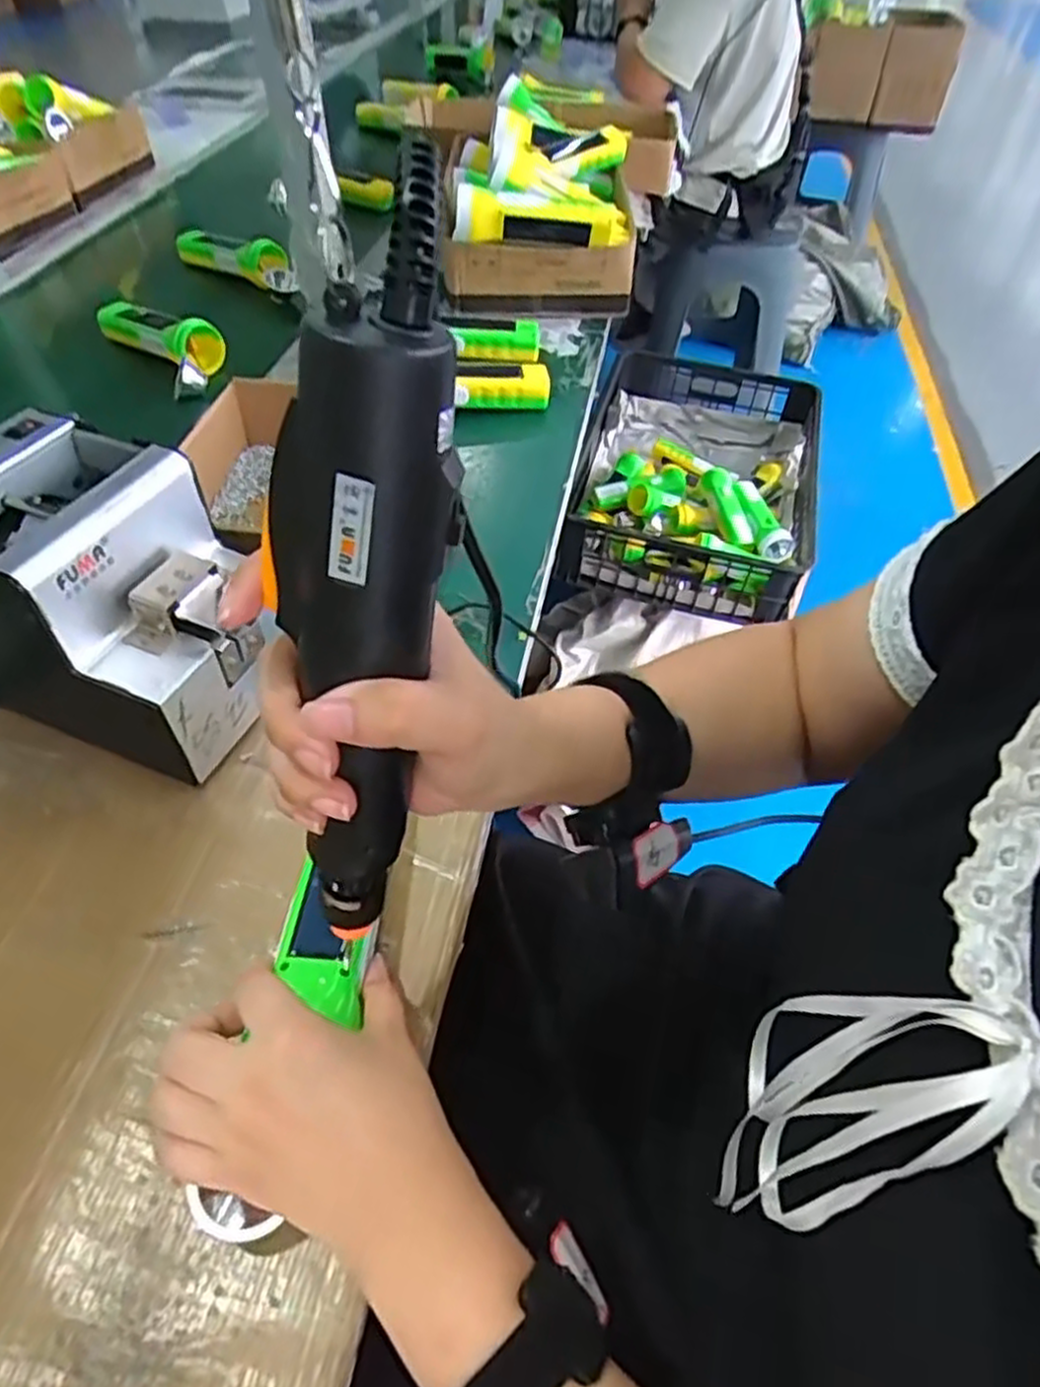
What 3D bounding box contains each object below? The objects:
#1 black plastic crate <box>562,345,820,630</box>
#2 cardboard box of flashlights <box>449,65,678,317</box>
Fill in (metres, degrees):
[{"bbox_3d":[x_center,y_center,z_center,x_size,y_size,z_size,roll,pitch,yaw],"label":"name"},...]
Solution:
[{"bbox_3d":[0.320,-0.384,1.372,0.379,0.147,0.549,10,49,8],"label":"black plastic crate"},{"bbox_3d":[0.023,-0.596,0.944,0.209,0.139,0.379,0,49,-1],"label":"cardboard box of flashlights"}]

